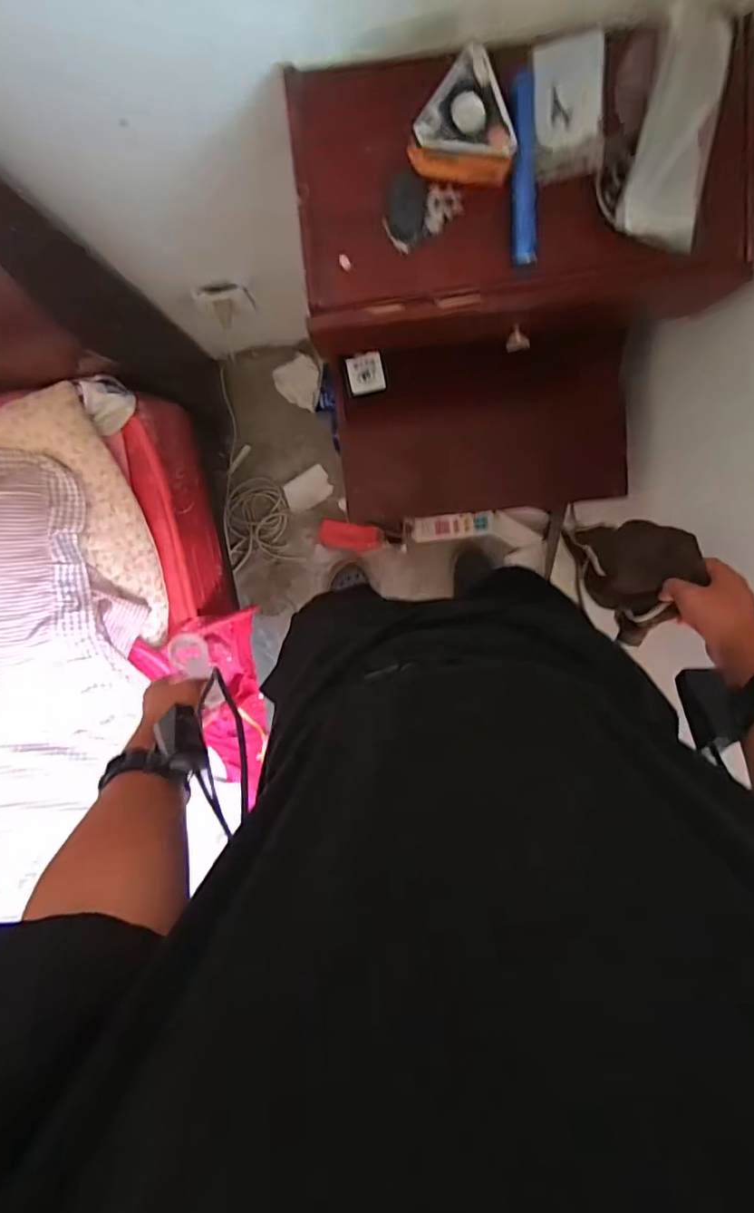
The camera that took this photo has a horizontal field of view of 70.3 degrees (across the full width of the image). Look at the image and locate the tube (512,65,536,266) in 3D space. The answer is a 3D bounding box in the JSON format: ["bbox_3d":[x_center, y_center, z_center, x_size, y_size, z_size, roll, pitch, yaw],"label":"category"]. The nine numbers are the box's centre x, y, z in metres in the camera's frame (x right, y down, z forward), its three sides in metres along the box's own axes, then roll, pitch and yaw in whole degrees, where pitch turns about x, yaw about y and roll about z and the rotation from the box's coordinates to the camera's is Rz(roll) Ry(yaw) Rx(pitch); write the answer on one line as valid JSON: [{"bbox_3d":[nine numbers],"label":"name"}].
[{"bbox_3d":[0.133,-0.394,0.483,0.022,0.016,0.149,-2,96,3],"label":"tube"}]

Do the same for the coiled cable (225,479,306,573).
[{"bbox_3d":[-0.271,-0.193,1.230,0.147,0.032,0.196,-6,96,3],"label":"coiled cable"}]

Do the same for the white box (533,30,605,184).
[{"bbox_3d":[0.171,-0.444,0.478,0.058,0.017,0.104,-3,96,3],"label":"white box"}]

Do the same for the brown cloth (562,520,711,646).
[{"bbox_3d":[0.297,-0.029,0.621,0.098,0.121,0.132,-8,96,3],"label":"brown cloth"}]

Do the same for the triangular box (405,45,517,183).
[{"bbox_3d":[0.070,-0.417,0.471,0.083,0.039,0.087,-15,96,4],"label":"triangular box"}]

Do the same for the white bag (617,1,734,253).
[{"bbox_3d":[0.265,-0.416,0.463,0.069,0.019,0.188,13,97,1],"label":"white bag"}]

